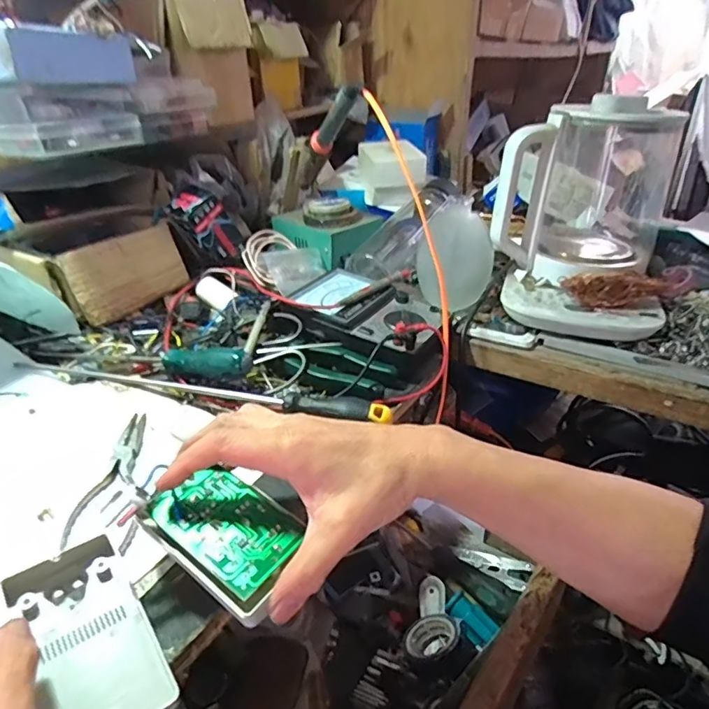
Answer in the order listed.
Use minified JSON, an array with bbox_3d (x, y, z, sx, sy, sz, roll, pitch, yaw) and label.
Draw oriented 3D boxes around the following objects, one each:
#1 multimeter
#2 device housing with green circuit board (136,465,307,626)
[{"bbox_3d":[0.019,-0.038,0.584,0.174,0.050,0.120,20,36,30],"label":"multimeter"},{"bbox_3d":[-0.078,0.109,0.327,0.099,0.017,0.064,23,41,31],"label":"device housing with green circuit board"}]

